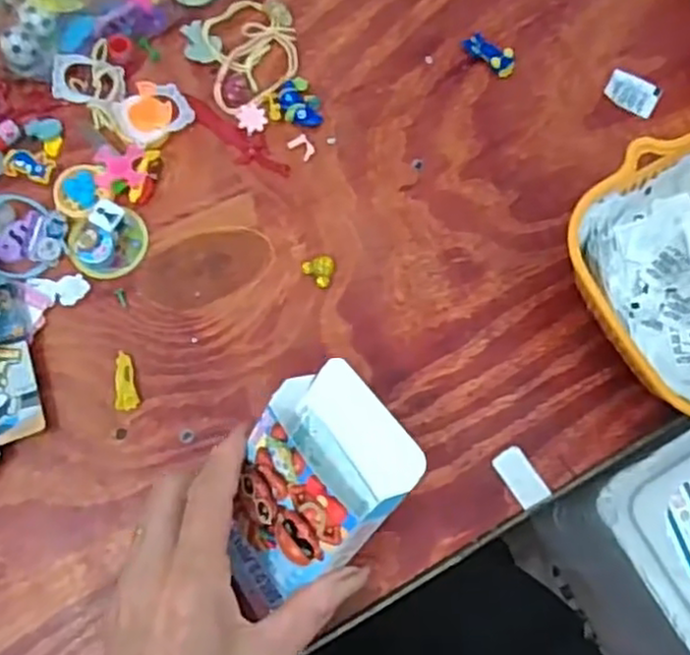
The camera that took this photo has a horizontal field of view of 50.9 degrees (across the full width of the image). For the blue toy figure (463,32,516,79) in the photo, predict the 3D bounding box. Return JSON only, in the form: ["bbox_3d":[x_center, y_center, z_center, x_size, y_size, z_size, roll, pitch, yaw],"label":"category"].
[{"bbox_3d":[0.093,-0.174,0.461,0.036,0.007,0.017,41,77,11],"label":"blue toy figure"}]

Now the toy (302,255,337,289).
[{"bbox_3d":[-0.013,-0.034,0.420,0.018,0.004,0.019,-43,78,-12],"label":"toy"}]

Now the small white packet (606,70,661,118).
[{"bbox_3d":[0.182,-0.148,0.457,0.032,0.004,0.026,28,75,8],"label":"small white packet"}]

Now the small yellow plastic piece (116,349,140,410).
[{"bbox_3d":[-0.121,0.029,0.399,0.012,0.004,0.033,-7,73,-2],"label":"small yellow plastic piece"}]

